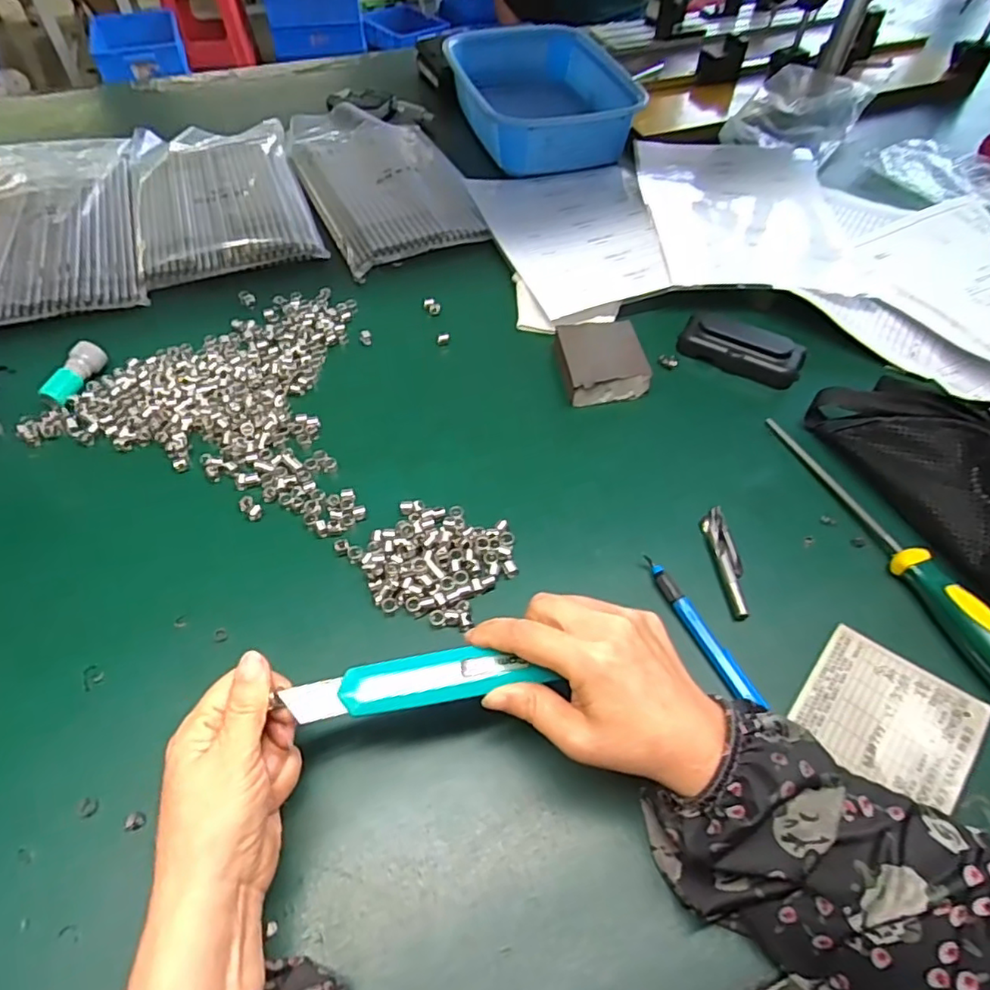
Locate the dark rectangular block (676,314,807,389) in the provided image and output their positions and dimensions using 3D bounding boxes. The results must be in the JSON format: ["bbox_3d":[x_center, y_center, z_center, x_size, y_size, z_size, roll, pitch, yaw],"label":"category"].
[{"bbox_3d":[0.218,-0.129,0.534,0.103,0.024,0.045,30,58,19],"label":"dark rectangular block"}]

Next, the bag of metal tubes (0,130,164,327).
[{"bbox_3d":[-0.474,-0.297,0.640,0.207,0.031,0.326,-17,56,-14],"label":"bag of metal tubes"}]

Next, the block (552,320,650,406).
[{"bbox_3d":[0.091,-0.115,0.527,0.073,0.026,0.078,-6,54,-6],"label":"block"}]

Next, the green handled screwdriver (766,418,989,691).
[{"bbox_3d":[0.271,0.027,0.418,0.025,0.033,0.242,-17,56,-14],"label":"green handled screwdriver"}]

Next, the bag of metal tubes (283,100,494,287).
[{"bbox_3d":[-0.139,-0.383,0.724,0.176,0.021,0.334,-21,57,-16],"label":"bag of metal tubes"}]

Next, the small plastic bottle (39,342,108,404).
[{"bbox_3d":[-0.354,-0.102,0.506,0.021,0.021,0.061,11,54,7],"label":"small plastic bottle"}]

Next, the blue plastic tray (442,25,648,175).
[{"bbox_3d":[0.052,-0.529,0.809,0.200,0.080,0.301,-13,55,-11],"label":"blue plastic tray"}]

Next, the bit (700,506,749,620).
[{"bbox_3d":[0.161,0.046,0.418,0.017,0.016,0.086,-3,54,-4],"label":"bit"}]

